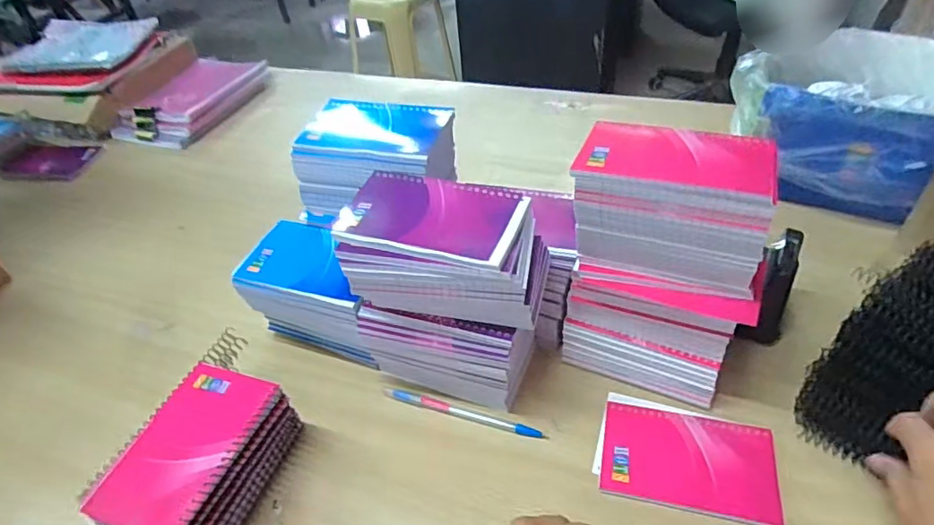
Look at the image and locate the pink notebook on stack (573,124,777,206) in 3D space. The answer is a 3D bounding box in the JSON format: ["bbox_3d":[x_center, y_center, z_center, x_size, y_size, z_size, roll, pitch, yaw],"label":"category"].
[{"bbox_3d":[0.148,-0.077,0.393,0.129,0.007,0.075,12,46,19],"label":"pink notebook on stack"}]

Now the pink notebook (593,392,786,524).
[{"bbox_3d":[0.171,0.151,0.433,0.130,0.006,0.088,10,45,17],"label":"pink notebook"}]

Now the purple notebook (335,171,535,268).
[{"bbox_3d":[-0.027,-0.037,0.413,0.134,0.008,0.084,11,46,18],"label":"purple notebook"}]

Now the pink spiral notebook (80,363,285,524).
[{"bbox_3d":[-0.212,0.139,0.419,0.085,0.015,0.136,10,45,17],"label":"pink spiral notebook"}]

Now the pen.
[{"bbox_3d":[-0.004,0.131,0.480,0.145,0.005,0.011,11,46,18],"label":"pen"}]

